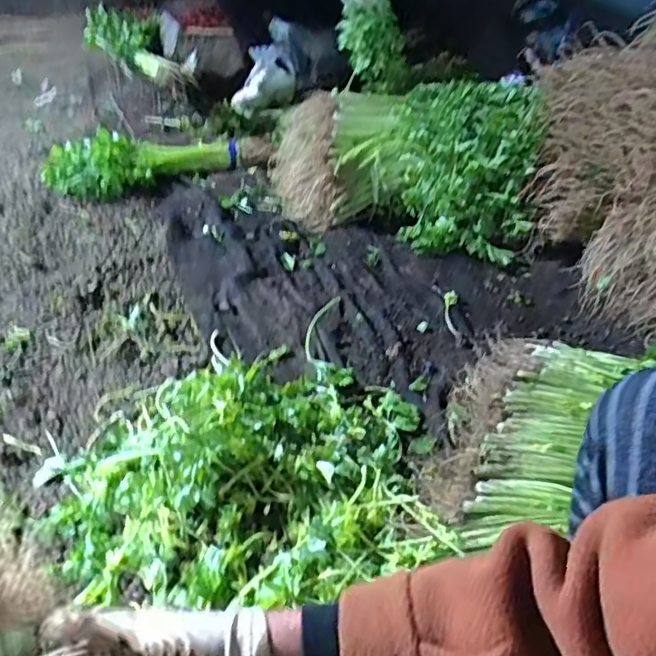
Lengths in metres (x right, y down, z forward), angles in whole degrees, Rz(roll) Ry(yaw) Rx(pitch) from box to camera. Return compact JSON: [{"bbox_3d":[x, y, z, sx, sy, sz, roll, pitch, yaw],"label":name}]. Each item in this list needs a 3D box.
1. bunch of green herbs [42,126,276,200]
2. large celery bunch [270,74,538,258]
[{"bbox_3d":[-0.417,-0.431,1.509,0.532,0.078,0.213,-12,44,-17],"label":"bunch of green herbs"},{"bbox_3d":[0.148,-0.382,1.335,0.561,0.245,0.355,10,42,6],"label":"large celery bunch"}]

